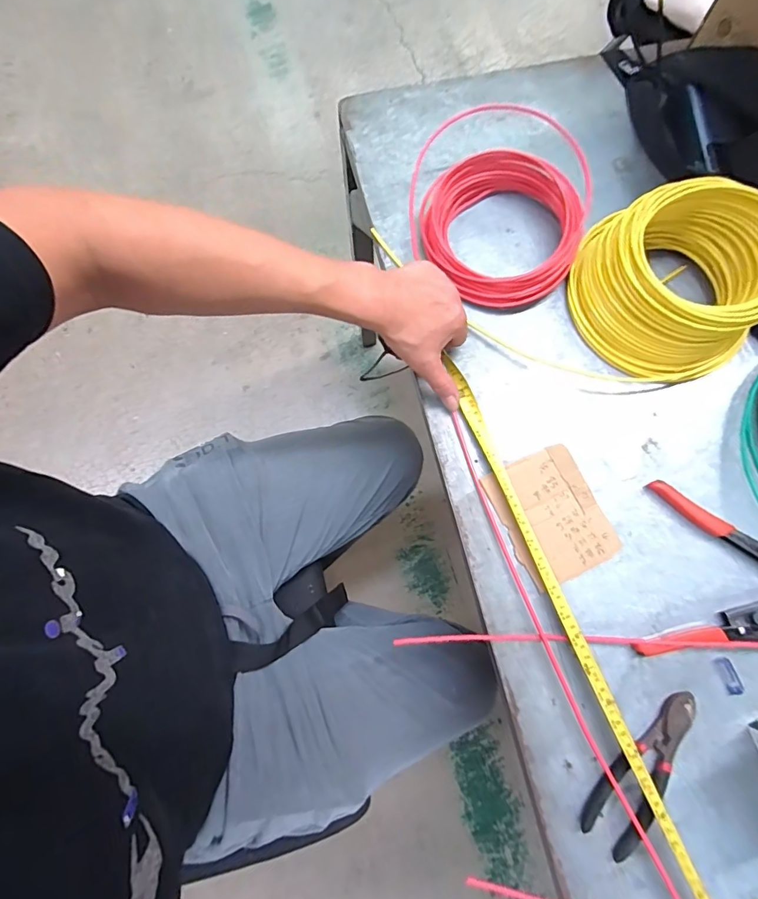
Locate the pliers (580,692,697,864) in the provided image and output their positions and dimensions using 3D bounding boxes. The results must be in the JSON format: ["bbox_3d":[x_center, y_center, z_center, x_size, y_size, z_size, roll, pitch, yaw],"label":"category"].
[{"bbox_3d":[0.250,0.299,0.426,0.048,0.012,0.157,38,80,10],"label":"pliers"}]

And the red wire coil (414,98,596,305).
[{"bbox_3d":[0.139,-0.295,0.547,0.197,0.077,0.228,3,76,2],"label":"red wire coil"}]

